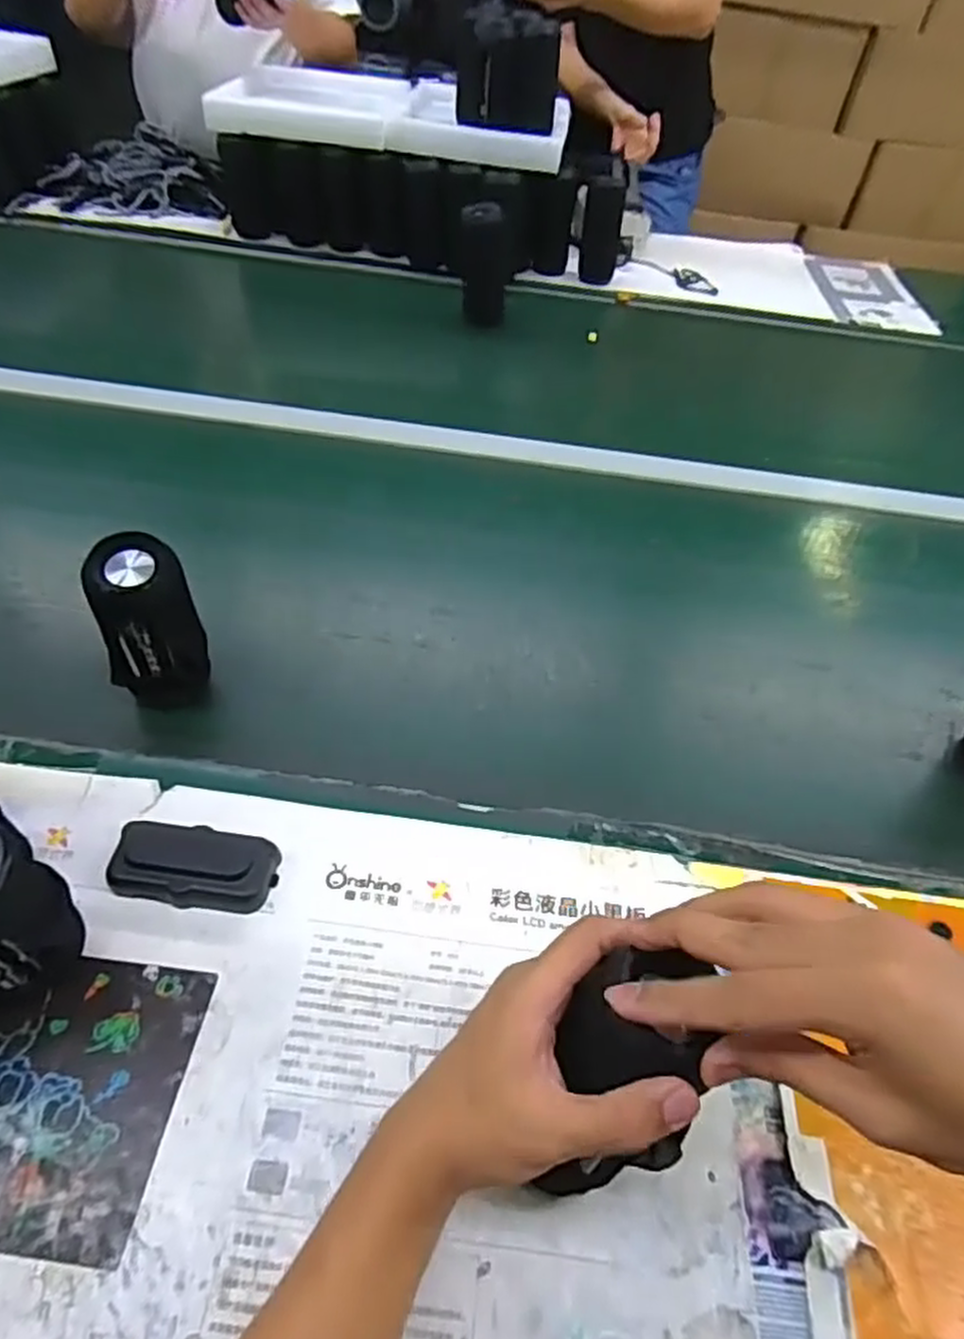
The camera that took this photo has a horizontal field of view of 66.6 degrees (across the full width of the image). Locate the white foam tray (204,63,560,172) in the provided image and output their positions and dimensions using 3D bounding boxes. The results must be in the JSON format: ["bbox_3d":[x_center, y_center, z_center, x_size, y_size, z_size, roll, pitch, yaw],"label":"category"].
[{"bbox_3d":[-0.149,-0.987,1.301,0.587,0.049,0.345,5,49,-2],"label":"white foam tray"}]

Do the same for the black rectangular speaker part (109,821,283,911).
[{"bbox_3d":[-0.196,0.134,0.502,0.105,0.020,0.050,8,47,1],"label":"black rectangular speaker part"}]

